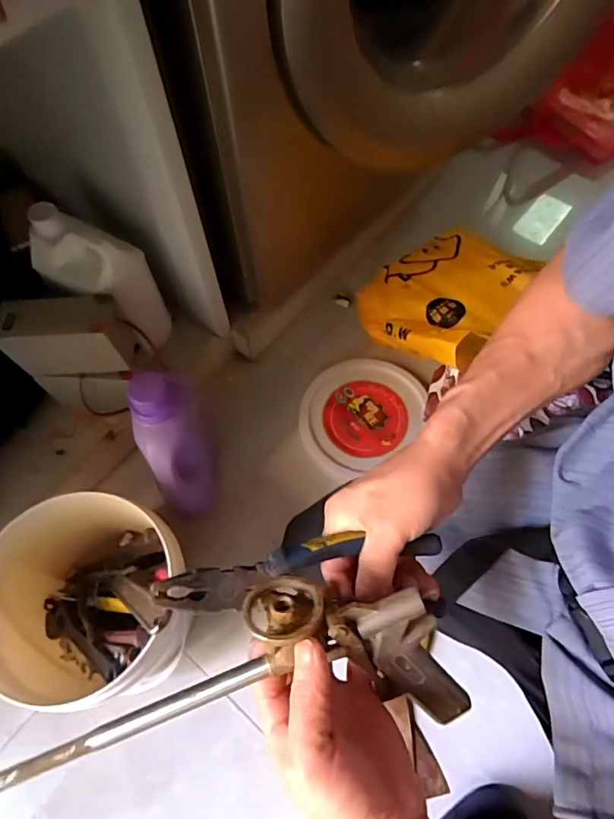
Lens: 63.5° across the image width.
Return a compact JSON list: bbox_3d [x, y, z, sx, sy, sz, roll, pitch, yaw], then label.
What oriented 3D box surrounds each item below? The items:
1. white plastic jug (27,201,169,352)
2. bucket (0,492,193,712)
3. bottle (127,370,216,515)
[{"bbox_3d":[-0.295,-0.184,0.723,0.153,0.194,0.103,26,67,13],"label":"white plastic jug"},{"bbox_3d":[-0.284,0.245,0.626,0.208,0.196,0.208,0,64,1],"label":"bucket"},{"bbox_3d":[-0.172,0.055,0.668,0.087,0.252,0.070,-16,34,-7],"label":"bottle"}]

